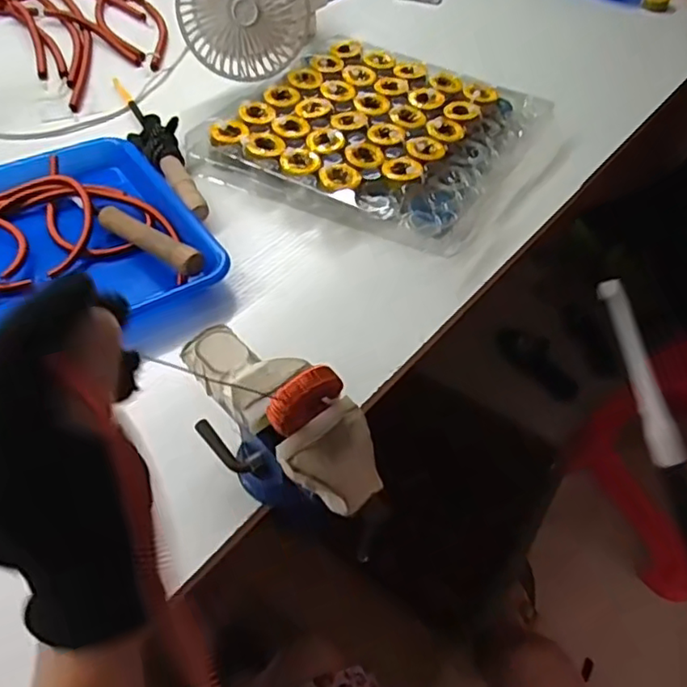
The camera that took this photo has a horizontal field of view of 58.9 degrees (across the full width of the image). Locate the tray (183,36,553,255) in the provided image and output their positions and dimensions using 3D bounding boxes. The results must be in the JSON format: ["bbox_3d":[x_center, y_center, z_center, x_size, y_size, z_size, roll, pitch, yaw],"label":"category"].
[{"bbox_3d":[0.038,-0.234,0.652,0.286,0.032,0.281,26,53,17],"label":"tray"}]

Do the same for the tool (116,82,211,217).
[{"bbox_3d":[-0.197,-0.219,0.633,0.044,0.035,0.289,-16,53,-17],"label":"tool"}]

